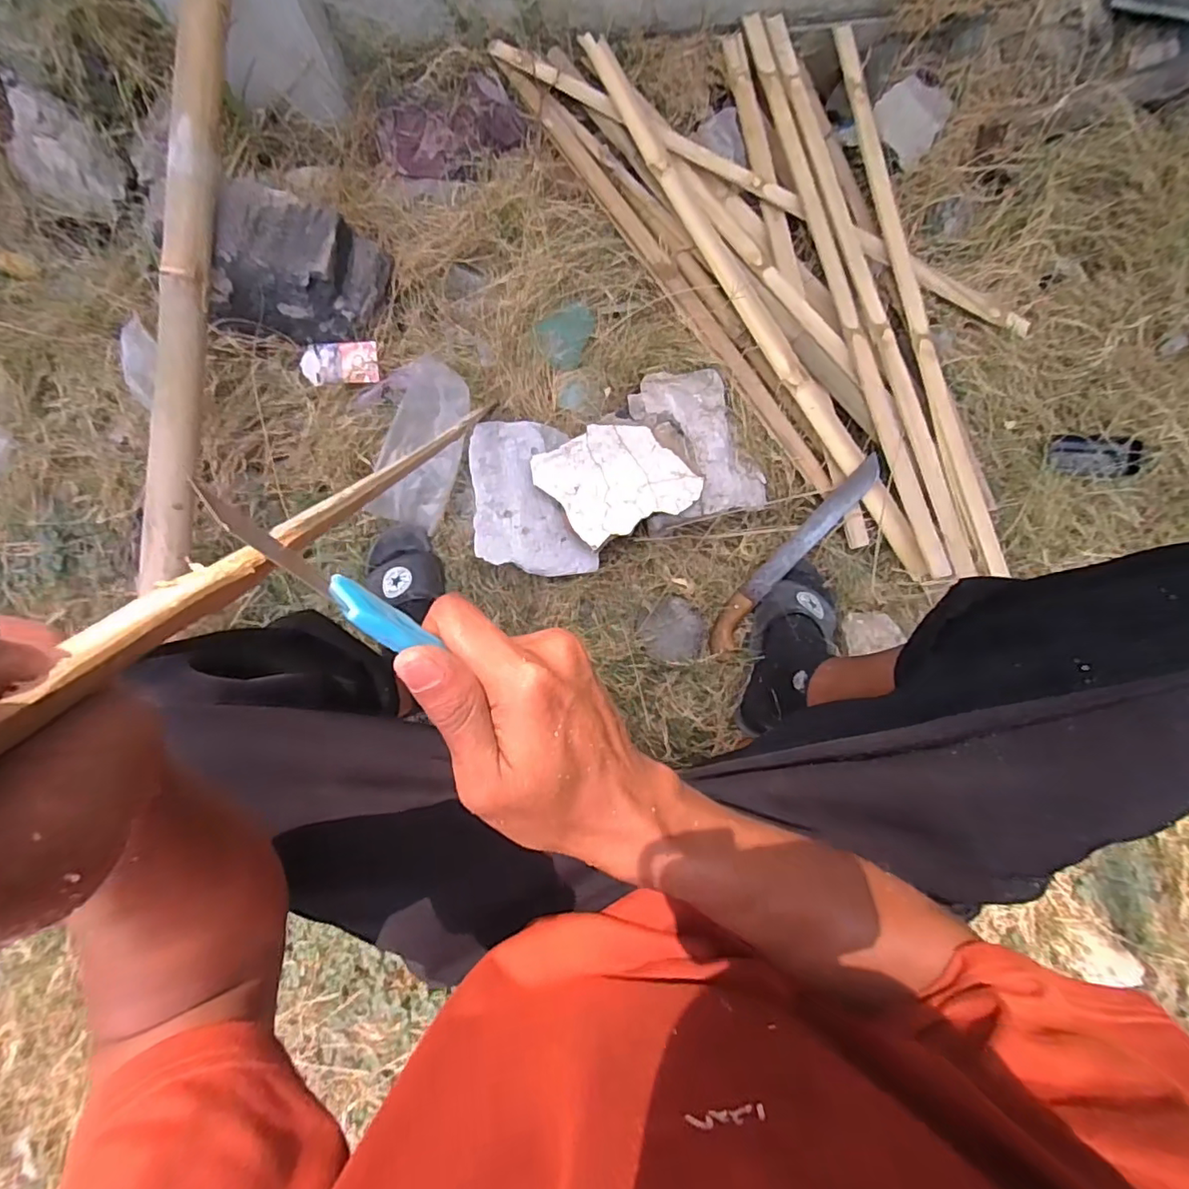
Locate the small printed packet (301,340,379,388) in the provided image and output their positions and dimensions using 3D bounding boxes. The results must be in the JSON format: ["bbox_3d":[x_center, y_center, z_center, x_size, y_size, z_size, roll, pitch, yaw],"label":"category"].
[{"bbox_3d":[-0.345,-0.312,0.753,0.106,0.011,0.054,-2,86,1],"label":"small printed packet"}]

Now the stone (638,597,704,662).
[{"bbox_3d":[0.104,0.051,0.732,0.077,0.021,0.078,0,86,1],"label":"stone"}]

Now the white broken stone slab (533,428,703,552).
[{"bbox_3d":[0.023,-0.133,0.647,0.141,0.012,0.155,-41,86,-2],"label":"white broken stone slab"}]

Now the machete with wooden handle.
[{"bbox_3d":[0.261,-0.050,0.749,0.043,0.030,0.314,41,101,3],"label":"machete with wooden handle"}]

